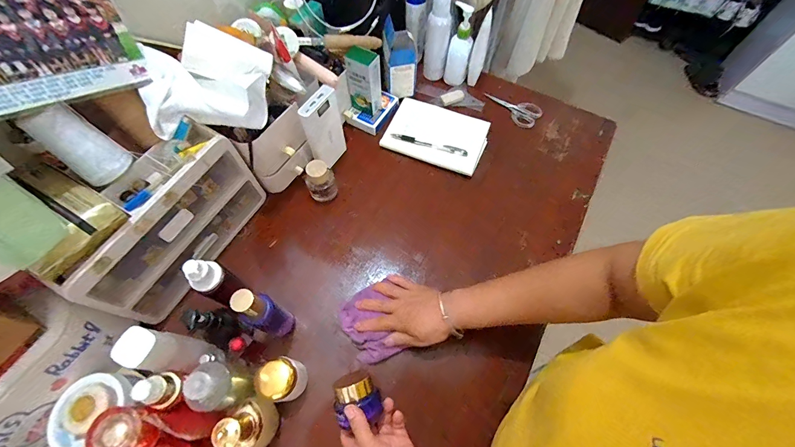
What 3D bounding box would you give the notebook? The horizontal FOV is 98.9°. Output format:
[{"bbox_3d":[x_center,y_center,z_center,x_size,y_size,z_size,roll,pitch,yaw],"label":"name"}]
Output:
[{"bbox_3d":[0.085,-0.193,0.715,0.201,0.014,0.153,22,65,10],"label":"notebook"}]

